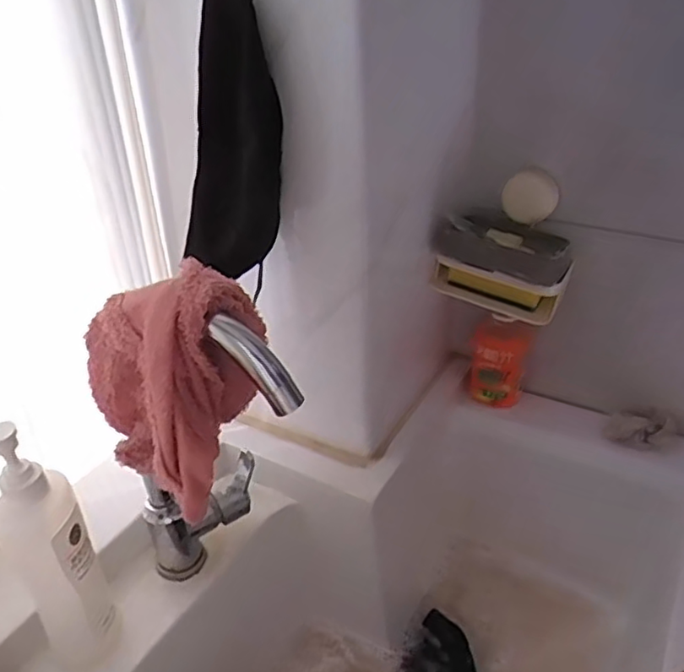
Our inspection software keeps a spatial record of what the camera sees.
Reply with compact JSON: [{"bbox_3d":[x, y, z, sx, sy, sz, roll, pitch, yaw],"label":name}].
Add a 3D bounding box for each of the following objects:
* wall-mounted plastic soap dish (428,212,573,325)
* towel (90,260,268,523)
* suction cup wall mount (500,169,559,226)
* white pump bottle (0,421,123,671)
[{"bbox_3d":[0.171,-0.072,0.660,0.135,0.087,0.086,22,40,34],"label":"wall-mounted plastic soap dish"},{"bbox_3d":[-0.114,0.034,0.440,0.124,0.147,0.099,-6,32,-7],"label":"towel"},{"bbox_3d":[0.190,-0.140,0.633,0.054,0.054,0.012,9,34,17],"label":"suction cup wall mount"},{"bbox_3d":[-0.222,0.168,0.484,0.060,0.227,0.049,-23,38,-29],"label":"white pump bottle"}]

